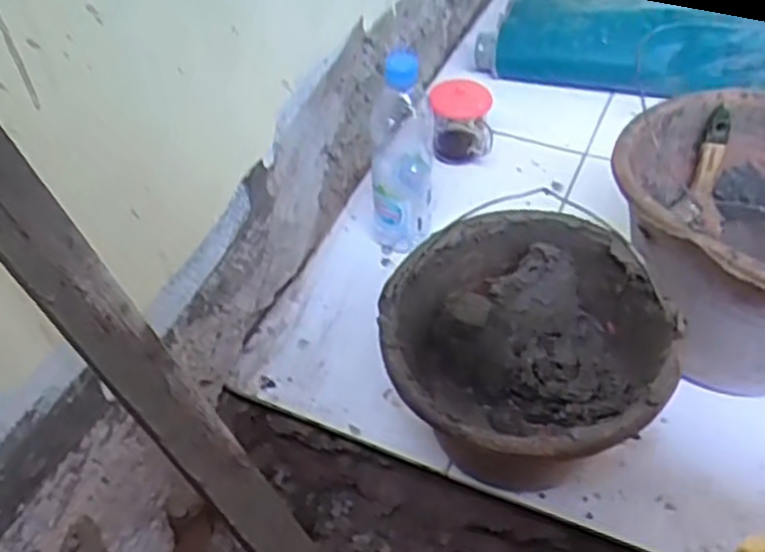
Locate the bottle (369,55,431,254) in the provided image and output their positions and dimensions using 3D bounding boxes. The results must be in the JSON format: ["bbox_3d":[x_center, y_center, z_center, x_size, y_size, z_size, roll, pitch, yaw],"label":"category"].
[{"bbox_3d":[0.019,-0.136,0.828,0.064,0.245,0.055,-2,46,1],"label":"bottle"}]

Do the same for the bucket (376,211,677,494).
[{"bbox_3d":[0.124,0.085,0.667,0.223,0.165,0.238,-1,46,1],"label":"bucket"}]

